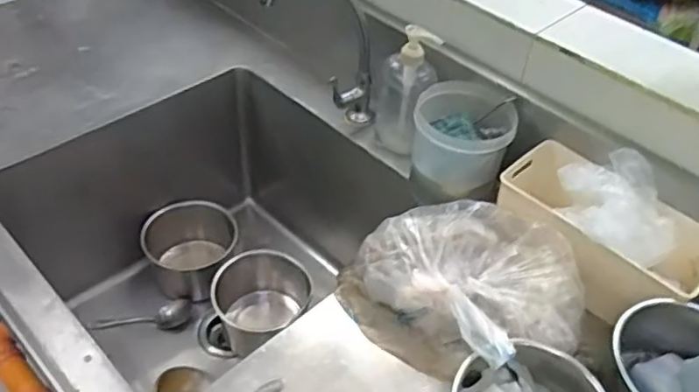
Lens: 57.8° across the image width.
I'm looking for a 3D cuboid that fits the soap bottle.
[{"bbox_3d":[0.089,-0.170,1.031,0.089,0.211,0.083,6,44,1],"label":"soap bottle"}]

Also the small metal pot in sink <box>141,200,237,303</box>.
[{"bbox_3d":[-0.318,0.117,1.306,0.184,0.137,0.173,2,44,-2],"label":"small metal pot in sink"}]

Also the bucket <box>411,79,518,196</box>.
[{"bbox_3d":[0.166,-0.091,0.954,0.140,0.106,0.143,9,44,5],"label":"bucket"}]

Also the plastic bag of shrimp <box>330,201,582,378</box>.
[{"bbox_3d":[0.137,0.112,0.789,0.193,0.137,0.285,-33,55,-32],"label":"plastic bag of shrimp"}]

